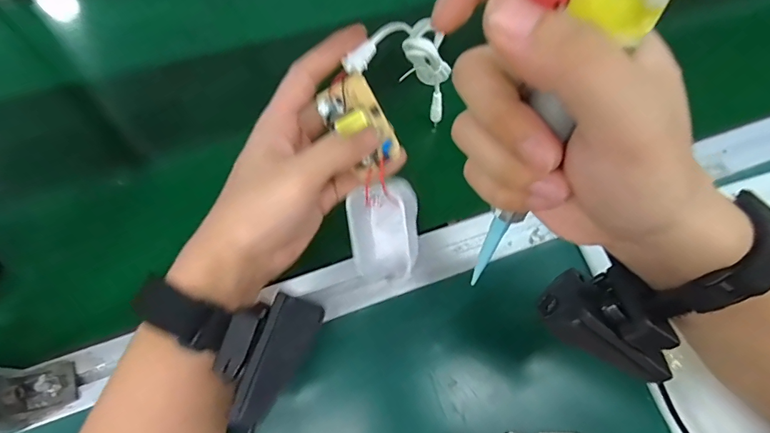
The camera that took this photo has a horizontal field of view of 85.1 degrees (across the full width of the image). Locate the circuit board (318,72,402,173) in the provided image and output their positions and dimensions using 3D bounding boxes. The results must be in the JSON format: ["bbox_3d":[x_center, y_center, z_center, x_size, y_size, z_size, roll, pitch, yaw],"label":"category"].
[{"bbox_3d":[-0.016,-0.060,0.270,0.036,0.016,0.059,-32,99,-12],"label":"circuit board"}]

